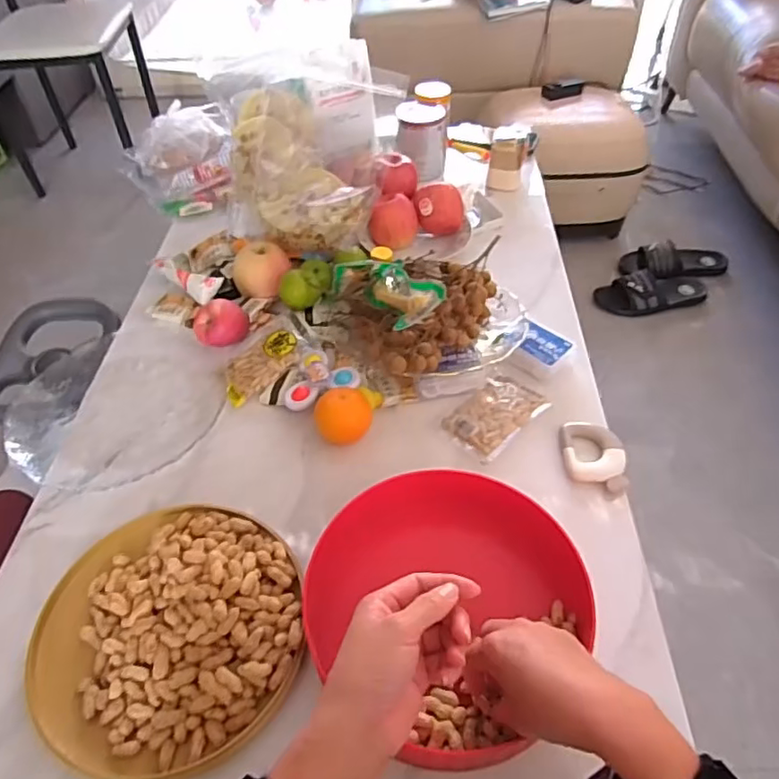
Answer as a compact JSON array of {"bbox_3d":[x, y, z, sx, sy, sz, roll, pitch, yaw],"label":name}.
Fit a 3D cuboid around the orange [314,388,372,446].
[{"bbox_3d":[-0.052,0.035,0.678,0.062,0.055,0.055,-8,49,-5],"label":"orange"}]

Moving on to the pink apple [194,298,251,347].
[{"bbox_3d":[-0.220,-0.082,0.775,0.066,0.055,0.058,-10,49,-8],"label":"pink apple"}]

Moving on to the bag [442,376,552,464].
[{"bbox_3d":[0.126,0.029,0.711,0.126,0.022,0.081,-36,57,-26],"label":"bag"}]

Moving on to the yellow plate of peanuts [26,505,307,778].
[{"bbox_3d":[-0.196,0.203,0.526,0.225,0.037,0.233,-1,49,1],"label":"yellow plate of peanuts"}]

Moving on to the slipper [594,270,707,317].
[{"bbox_3d":[0.632,-0.237,1.402,0.247,0.092,0.110,-2,49,0],"label":"slipper"}]

